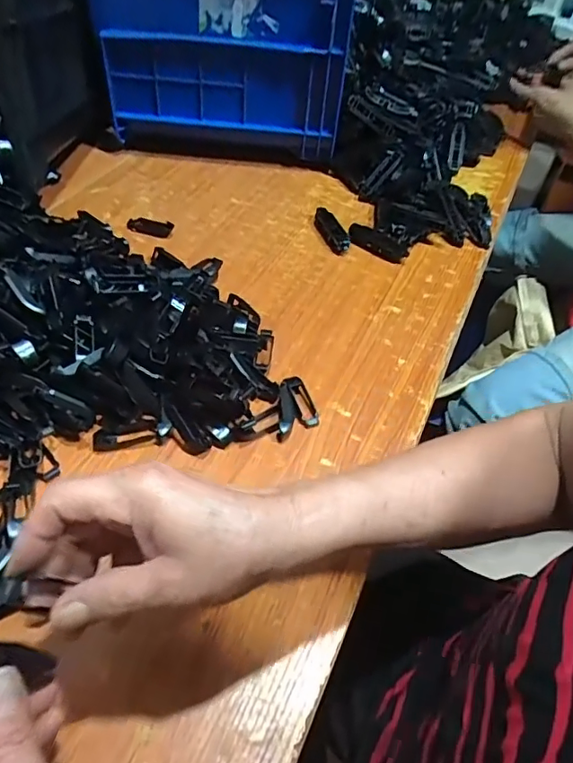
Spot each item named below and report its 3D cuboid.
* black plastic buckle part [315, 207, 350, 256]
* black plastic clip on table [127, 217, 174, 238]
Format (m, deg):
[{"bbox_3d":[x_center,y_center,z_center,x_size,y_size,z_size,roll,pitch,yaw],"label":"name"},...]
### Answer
[{"bbox_3d":[0.056,-0.187,0.649,0.021,0.022,0.077,-14,53,-17],"label":"black plastic buckle part"},{"bbox_3d":[-0.163,-0.187,0.633,0.053,0.013,0.021,10,50,2],"label":"black plastic clip on table"}]

